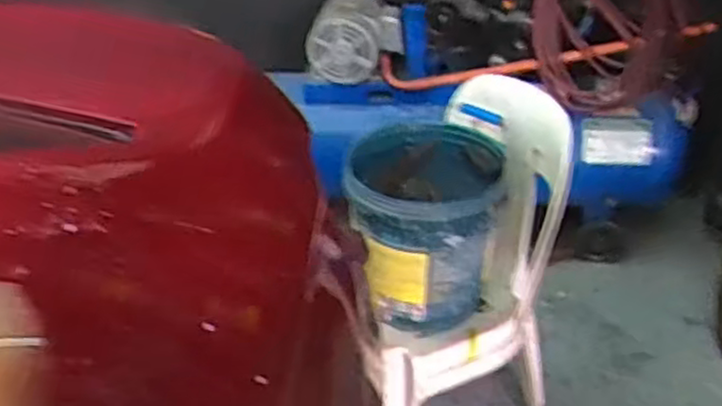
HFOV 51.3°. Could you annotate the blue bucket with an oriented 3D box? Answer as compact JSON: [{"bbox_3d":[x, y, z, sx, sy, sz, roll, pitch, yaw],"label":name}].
[{"bbox_3d":[0.135,0.045,1.530,0.305,0.303,0.302,-6,33,-1],"label":"blue bucket"}]

